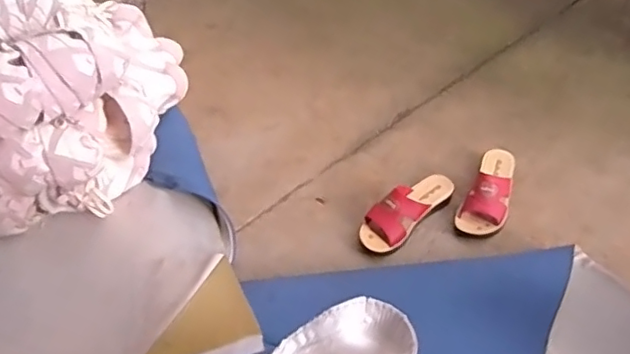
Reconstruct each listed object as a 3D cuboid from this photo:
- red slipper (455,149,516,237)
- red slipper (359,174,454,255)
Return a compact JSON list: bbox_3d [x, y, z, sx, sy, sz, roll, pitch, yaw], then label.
[{"bbox_3d":[0.352,0.020,1.157,0.090,0.079,0.218,16,50,19],"label":"red slipper"},{"bbox_3d":[0.179,0.061,1.142,0.086,0.075,0.230,33,57,31],"label":"red slipper"}]

